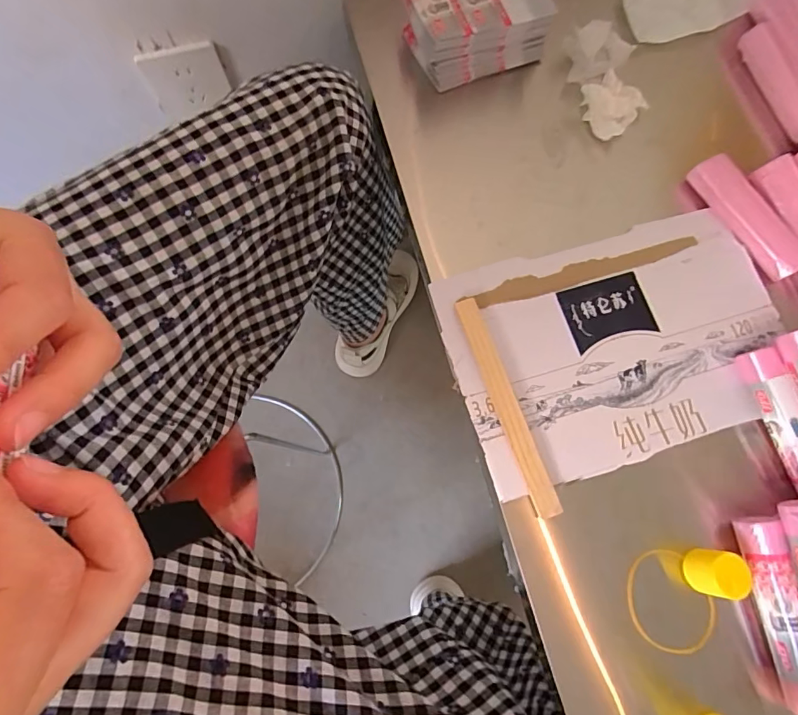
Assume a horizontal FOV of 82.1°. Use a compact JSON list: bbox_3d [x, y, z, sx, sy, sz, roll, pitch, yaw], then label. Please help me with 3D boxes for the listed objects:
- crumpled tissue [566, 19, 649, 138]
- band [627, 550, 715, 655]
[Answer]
[{"bbox_3d":[0.193,-0.259,0.424,0.058,0.026,0.112,-5,77,-1],"label":"crumpled tissue"},{"bbox_3d":[0.189,0.173,0.323,0.058,0.004,0.069,-35,84,-11],"label":"band"}]

